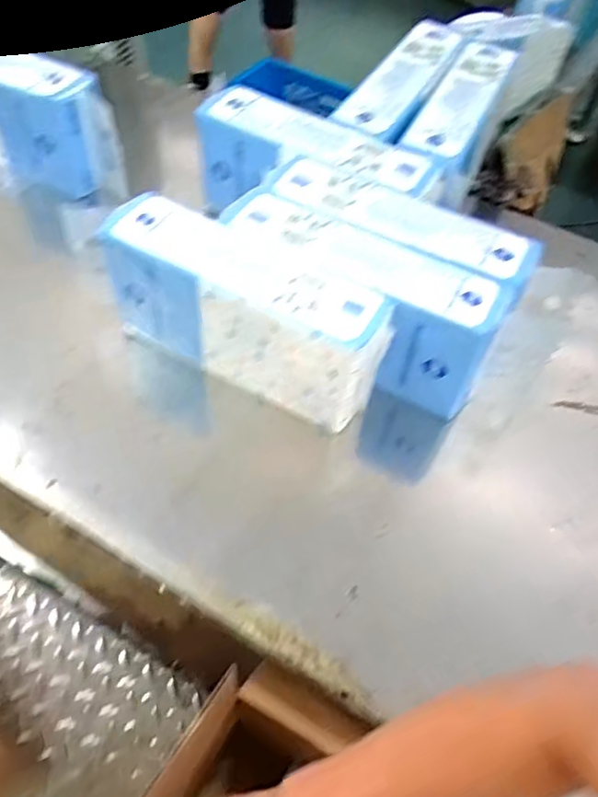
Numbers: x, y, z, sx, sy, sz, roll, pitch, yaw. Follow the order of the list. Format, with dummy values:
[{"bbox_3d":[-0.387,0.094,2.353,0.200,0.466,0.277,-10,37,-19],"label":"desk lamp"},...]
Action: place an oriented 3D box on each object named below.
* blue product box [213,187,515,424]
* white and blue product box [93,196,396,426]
[{"bbox_3d":[0.067,-0.121,0.726,0.330,0.151,0.090,28,57,15],"label":"blue product box"},{"bbox_3d":[-0.061,-0.099,0.714,0.329,0.159,0.096,27,56,14],"label":"white and blue product box"}]

